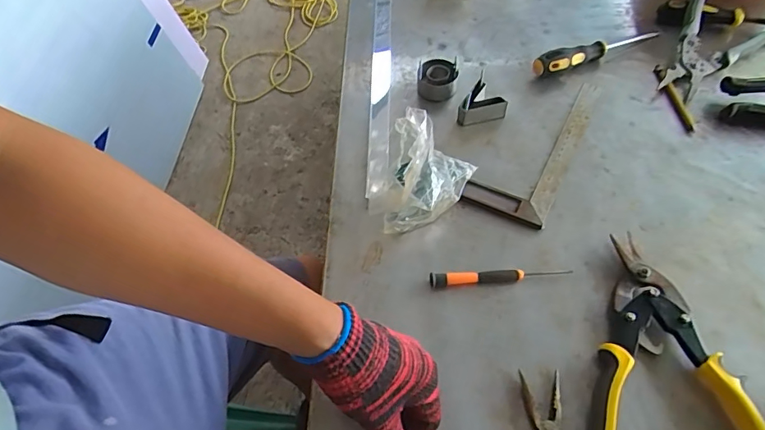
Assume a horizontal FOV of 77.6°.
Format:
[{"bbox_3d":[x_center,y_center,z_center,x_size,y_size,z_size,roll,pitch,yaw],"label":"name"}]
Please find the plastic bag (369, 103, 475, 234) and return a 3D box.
[{"bbox_3d":[0.045,-0.042,0.531,0.096,0.079,0.120,14,59,13],"label":"plastic bag"}]

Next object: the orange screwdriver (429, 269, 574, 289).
[{"bbox_3d":[0.121,0.063,0.495,0.143,0.013,0.013,-5,57,1],"label":"orange screwdriver"}]

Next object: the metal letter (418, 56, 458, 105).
[{"bbox_3d":[0.076,-0.183,0.652,0.052,0.039,0.051,-2,57,3],"label":"metal letter"}]

